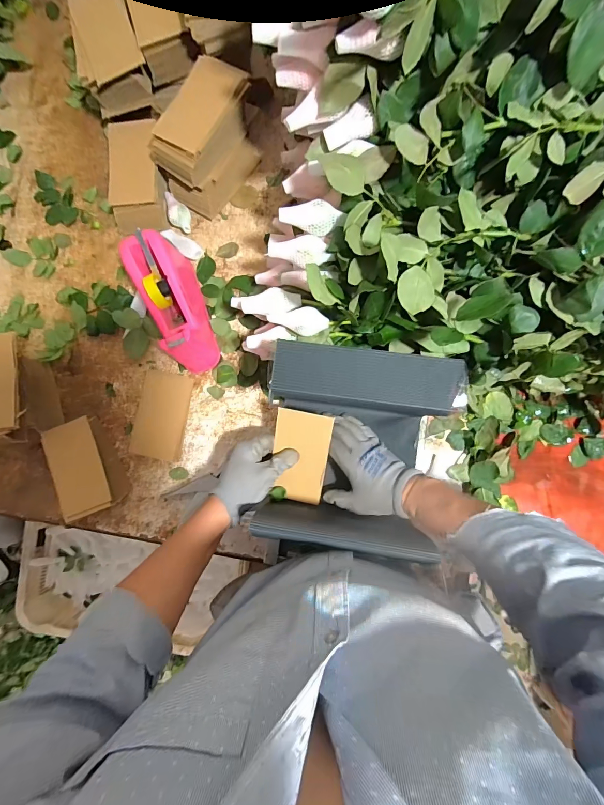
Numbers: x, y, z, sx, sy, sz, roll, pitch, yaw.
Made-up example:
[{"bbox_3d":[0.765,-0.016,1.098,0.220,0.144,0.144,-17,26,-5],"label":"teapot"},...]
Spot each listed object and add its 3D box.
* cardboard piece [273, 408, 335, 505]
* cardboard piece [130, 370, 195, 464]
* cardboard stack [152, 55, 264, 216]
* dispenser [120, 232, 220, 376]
[{"bbox_3d":[-0.002,0.079,0.500,0.078,0.010,0.131,10,104,6],"label":"cardboard piece"},{"bbox_3d":[-0.238,0.022,0.587,0.089,0.009,0.144,8,87,4],"label":"cardboard piece"},{"bbox_3d":[-0.151,-0.417,0.558,0.099,0.113,0.180,36,89,5],"label":"cardboard stack"},{"bbox_3d":[-0.200,-0.158,0.545,0.071,0.102,0.206,-21,85,2],"label":"dispenser"}]

